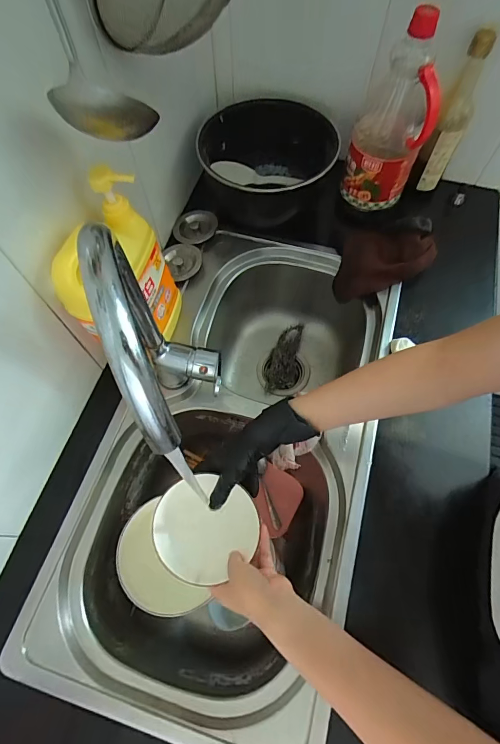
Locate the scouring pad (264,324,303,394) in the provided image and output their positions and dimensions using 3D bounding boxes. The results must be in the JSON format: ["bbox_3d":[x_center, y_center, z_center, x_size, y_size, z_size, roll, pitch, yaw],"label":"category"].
[{"bbox_3d":[0.069,-0.030,0.784,0.064,0.034,0.139,9,65,5],"label":"scouring pad"}]

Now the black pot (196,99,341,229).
[{"bbox_3d":[0.021,-0.357,0.681,0.221,0.127,0.217,0,65,1],"label":"black pot"}]

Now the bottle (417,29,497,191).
[{"bbox_3d":[0.330,-0.406,0.622,0.047,0.228,0.057,29,69,13],"label":"bottle"}]

